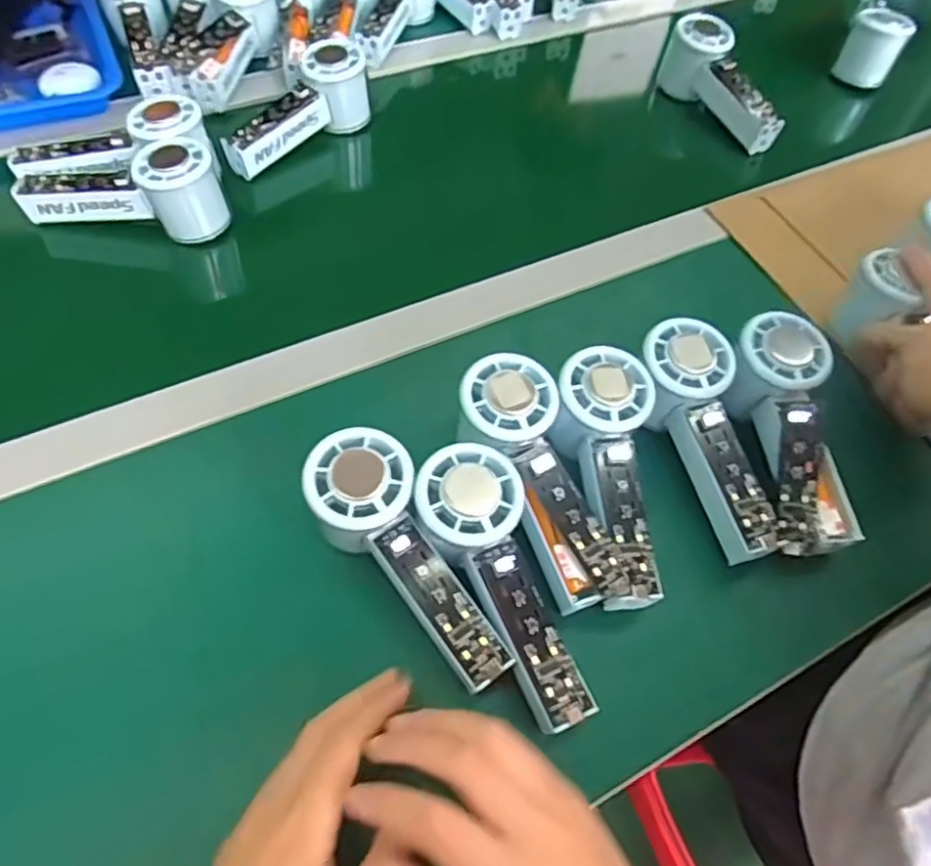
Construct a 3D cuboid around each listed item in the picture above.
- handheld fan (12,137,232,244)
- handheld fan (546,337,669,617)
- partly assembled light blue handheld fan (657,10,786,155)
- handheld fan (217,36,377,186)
[{"bbox_3d":[-0.264,-0.187,0.499,0.148,0.072,0.051,5,58,-1],"label":"handheld fan"},{"bbox_3d":[0.086,0.026,0.388,0.059,0.045,0.155,-5,74,-8],"label":"handheld fan"},{"bbox_3d":[0.256,-0.340,0.640,0.056,0.058,0.148,-26,78,-19],"label":"partly assembled light blue handheld fan"},{"bbox_3d":[-0.145,-0.283,0.565,0.045,0.061,0.144,33,62,15],"label":"handheld fan"}]

